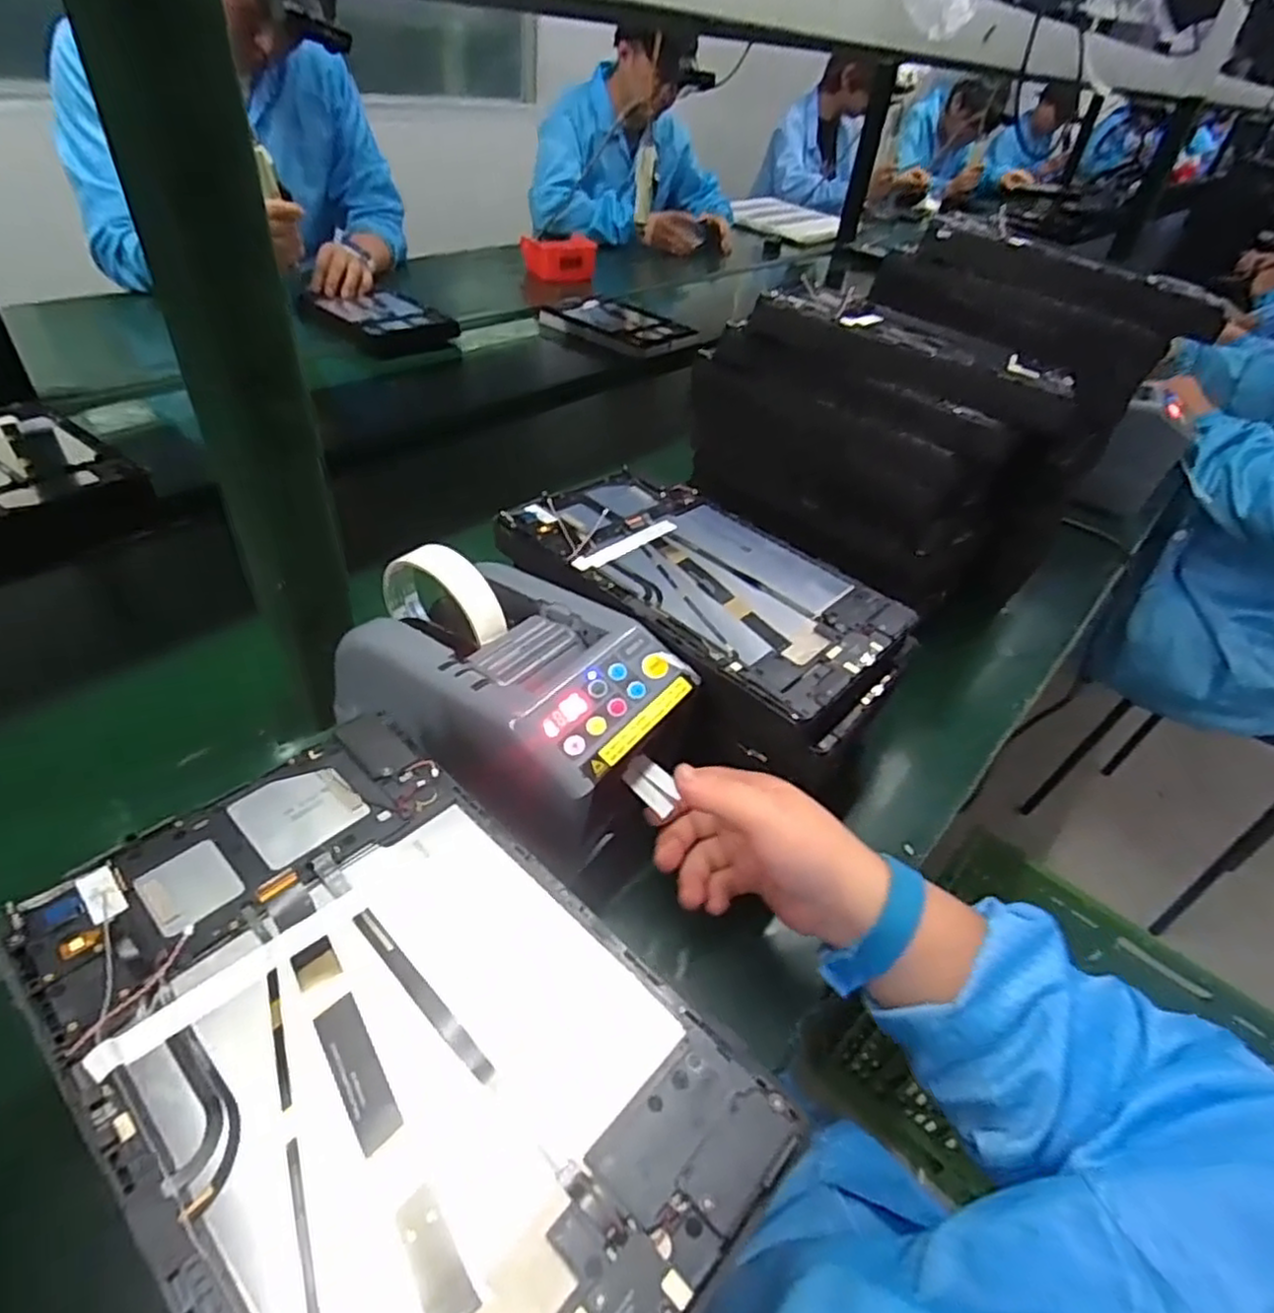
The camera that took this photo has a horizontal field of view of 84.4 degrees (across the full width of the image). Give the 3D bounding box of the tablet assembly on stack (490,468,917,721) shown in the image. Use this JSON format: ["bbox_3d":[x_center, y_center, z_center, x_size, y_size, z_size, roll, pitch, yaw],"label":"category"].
[{"bbox_3d":[0.044,-0.057,0.445,0.235,0.015,0.154,31,47,24],"label":"tablet assembly on stack"}]

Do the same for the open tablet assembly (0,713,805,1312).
[{"bbox_3d":[-0.083,0.119,0.231,0.238,0.006,0.147,35,49,27],"label":"open tablet assembly"}]

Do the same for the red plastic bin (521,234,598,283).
[{"bbox_3d":[-0.162,-0.828,1.459,0.152,0.069,0.090,0,43,-8],"label":"red plastic bin"}]

